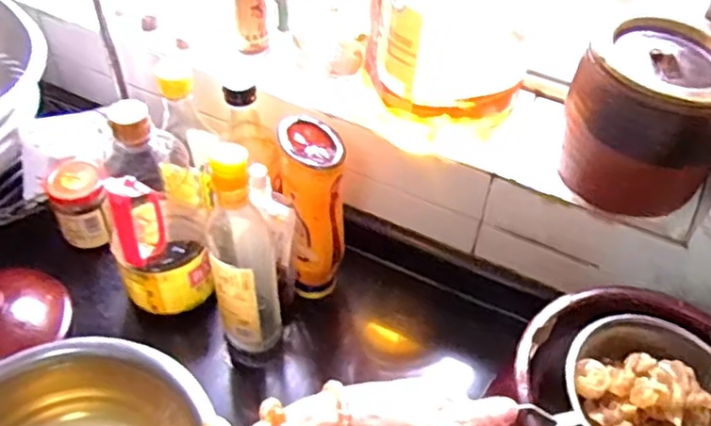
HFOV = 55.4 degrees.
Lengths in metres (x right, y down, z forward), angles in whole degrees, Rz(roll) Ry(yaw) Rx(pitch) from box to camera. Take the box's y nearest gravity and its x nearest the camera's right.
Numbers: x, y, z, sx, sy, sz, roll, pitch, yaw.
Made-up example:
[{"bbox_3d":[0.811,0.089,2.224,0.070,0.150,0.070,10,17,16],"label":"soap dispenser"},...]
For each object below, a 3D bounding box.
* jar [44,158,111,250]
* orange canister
[{"bbox_3d":[-0.318,-0.013,0.780,0.056,0.092,0.070,-18,52,-18],"label":"jar"},{"bbox_3d":[-0.043,0.008,0.692,0.061,0.224,0.055,0,49,-3],"label":"orange canister"}]

